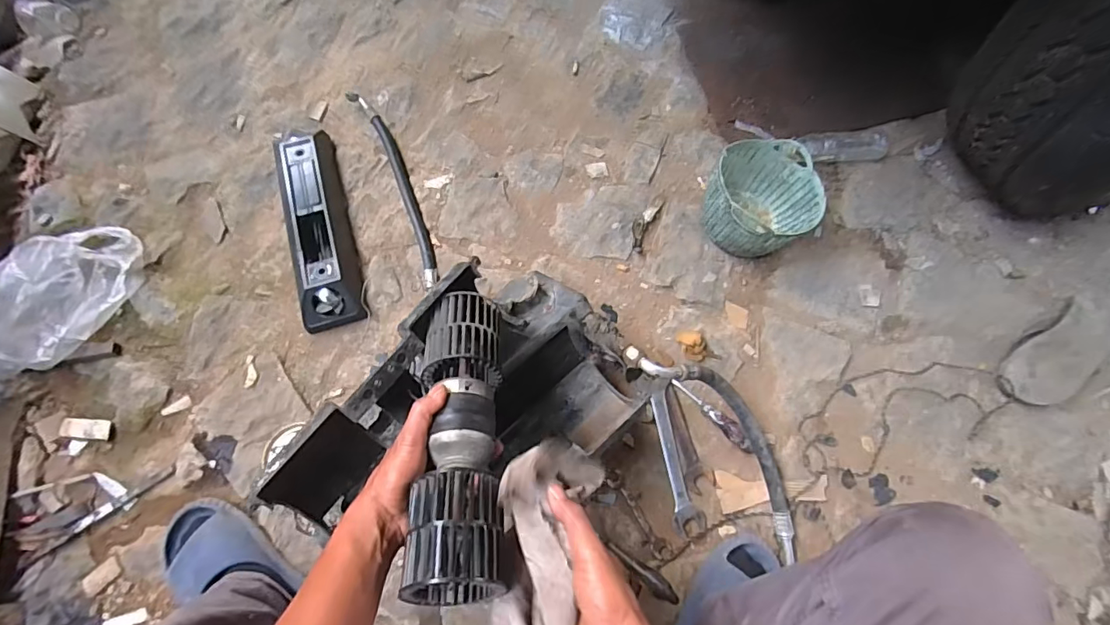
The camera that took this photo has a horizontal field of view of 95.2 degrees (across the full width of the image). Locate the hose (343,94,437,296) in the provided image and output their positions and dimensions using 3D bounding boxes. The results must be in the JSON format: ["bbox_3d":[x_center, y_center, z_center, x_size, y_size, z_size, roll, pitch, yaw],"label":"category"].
[{"bbox_3d":[-0.292,-0.242,0.947,0.048,0.029,0.442,-23,73,-9],"label":"hose"}]

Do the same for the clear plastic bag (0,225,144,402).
[{"bbox_3d":[-0.800,-0.012,0.800,0.140,0.117,0.322,13,71,3],"label":"clear plastic bag"}]

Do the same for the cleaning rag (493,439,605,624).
[{"bbox_3d":[-0.005,0.229,0.421,0.087,0.056,0.231,0,64,-1],"label":"cleaning rag"}]

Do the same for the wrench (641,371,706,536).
[{"bbox_3d":[0.190,0.221,0.815,0.047,0.017,0.244,-10,71,-5],"label":"wrench"}]

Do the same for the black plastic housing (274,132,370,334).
[{"bbox_3d":[-0.415,-0.157,0.894,0.106,0.064,0.375,-14,71,-6],"label":"black plastic housing"}]

